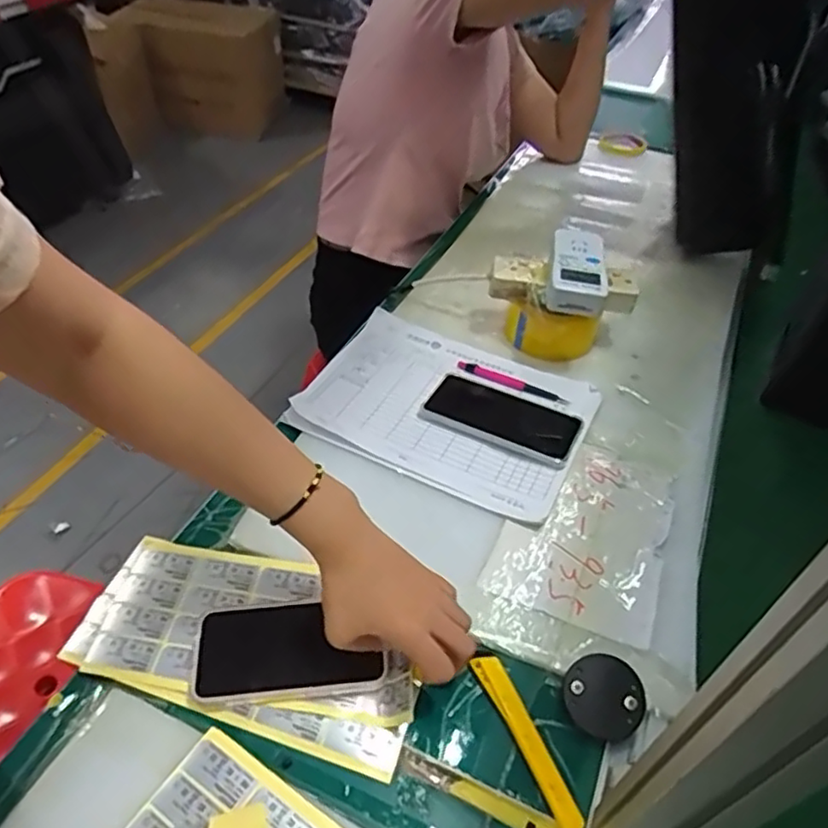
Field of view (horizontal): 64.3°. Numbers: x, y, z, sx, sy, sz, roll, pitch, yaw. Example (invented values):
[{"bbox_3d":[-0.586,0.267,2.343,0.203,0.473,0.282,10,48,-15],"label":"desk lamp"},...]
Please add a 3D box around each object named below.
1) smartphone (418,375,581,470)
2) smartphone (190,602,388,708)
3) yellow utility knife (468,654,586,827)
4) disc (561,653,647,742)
[{"bbox_3d":[0.094,0.002,0.704,0.161,0.009,0.086,22,48,18],"label":"smartphone"},{"bbox_3d":[-0.100,0.187,0.521,0.145,0.011,0.076,-3,46,-6],"label":"smartphone"},{"bbox_3d":[0.083,0.238,0.484,0.020,0.013,0.131,-18,49,-19],"label":"yellow utility knife"},{"bbox_3d":[0.143,0.213,0.497,0.059,0.007,0.057,-2,64,4],"label":"disc"}]

